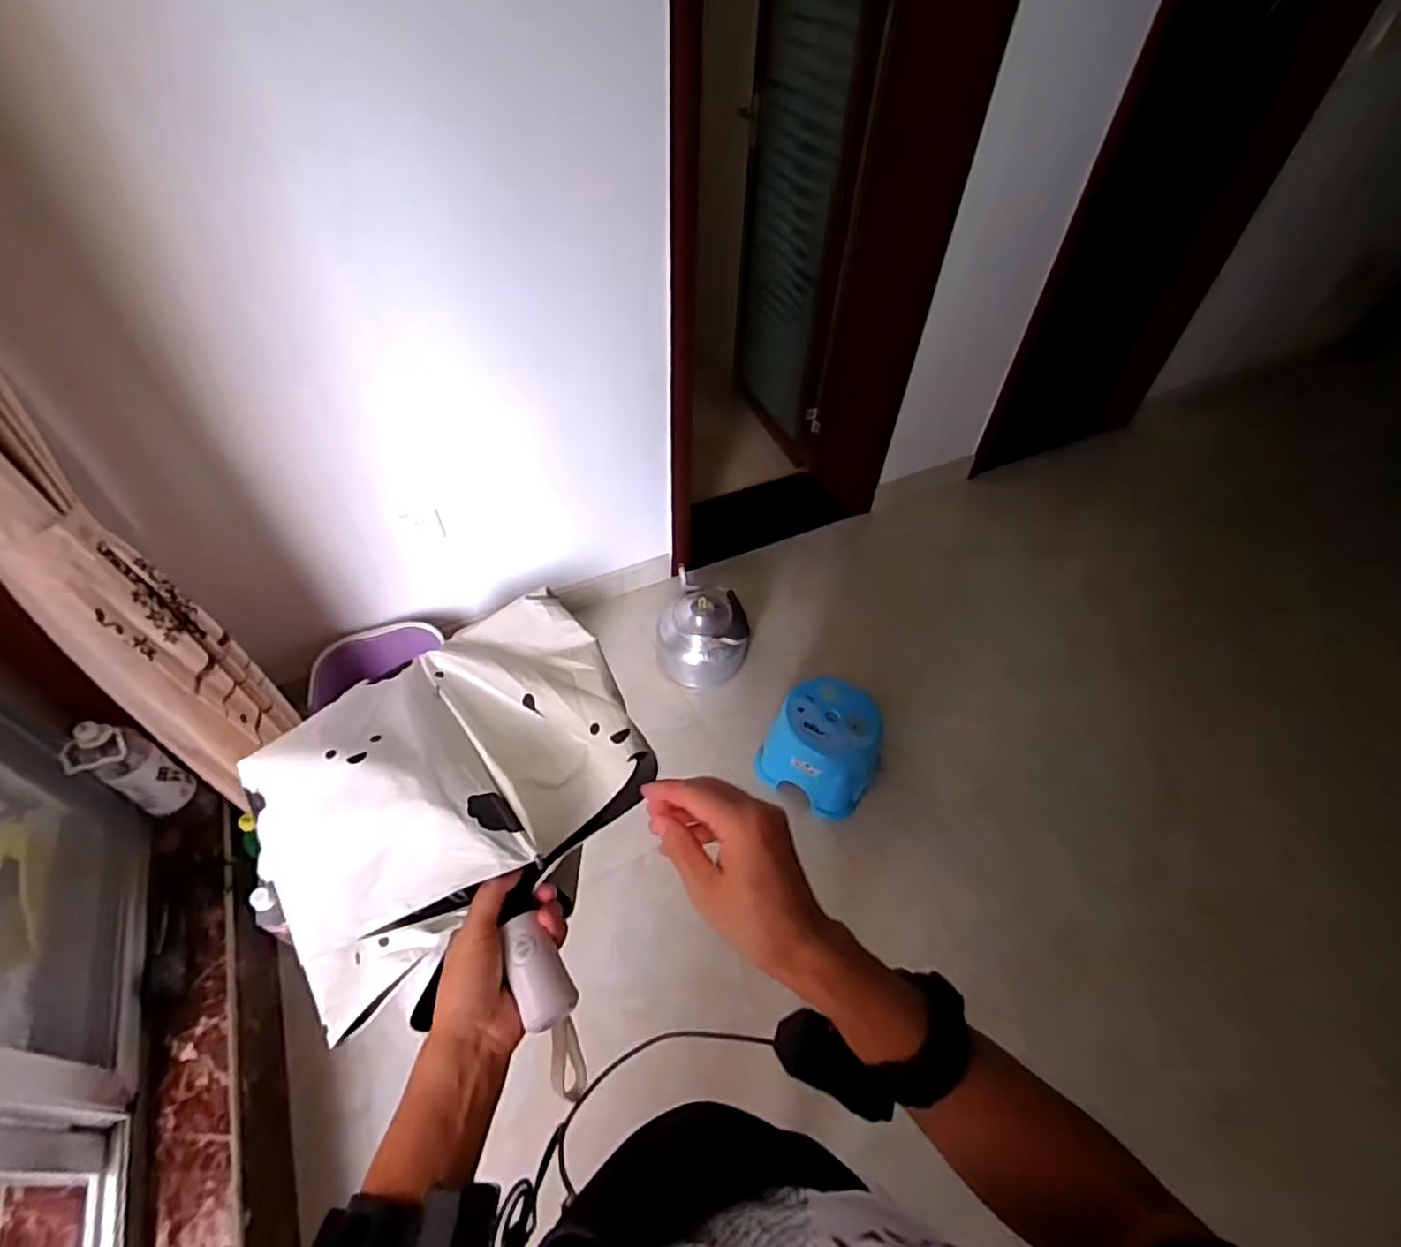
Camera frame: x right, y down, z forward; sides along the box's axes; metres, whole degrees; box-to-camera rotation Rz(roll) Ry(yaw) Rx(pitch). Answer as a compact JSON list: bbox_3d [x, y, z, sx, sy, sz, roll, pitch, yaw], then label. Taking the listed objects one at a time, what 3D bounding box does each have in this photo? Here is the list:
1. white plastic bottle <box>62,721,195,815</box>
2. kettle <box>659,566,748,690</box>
[{"bbox_3d":[-1.002,0.260,1.099,0.072,0.226,0.097,24,52,18],"label":"white plastic bottle"},{"bbox_3d":[0.006,0.027,1.770,0.253,0.219,0.283,1,48,-1],"label":"kettle"}]

